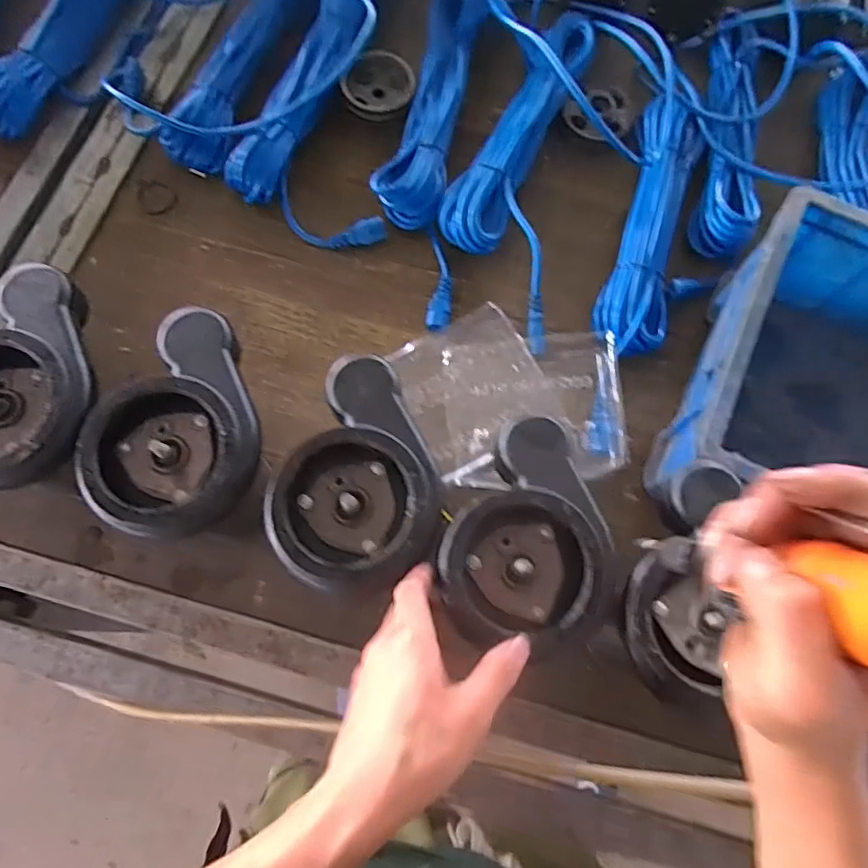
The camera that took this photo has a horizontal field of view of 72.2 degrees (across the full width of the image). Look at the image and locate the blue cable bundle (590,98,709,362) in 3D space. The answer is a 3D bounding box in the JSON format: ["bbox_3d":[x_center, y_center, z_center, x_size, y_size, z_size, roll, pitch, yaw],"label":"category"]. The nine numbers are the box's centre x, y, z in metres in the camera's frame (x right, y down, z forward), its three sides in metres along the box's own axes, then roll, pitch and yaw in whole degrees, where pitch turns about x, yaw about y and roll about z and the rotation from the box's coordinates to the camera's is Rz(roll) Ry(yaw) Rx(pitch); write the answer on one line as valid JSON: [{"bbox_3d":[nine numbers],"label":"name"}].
[{"bbox_3d":[0.248,-0.238,0.678,0.081,0.040,0.343,16,73,3],"label":"blue cable bundle"}]

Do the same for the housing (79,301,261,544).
[{"bbox_3d":[-0.187,-0.010,0.435,0.115,0.041,0.164,4,73,0],"label":"housing"}]

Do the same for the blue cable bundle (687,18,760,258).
[{"bbox_3d":[0.352,-0.357,0.713,0.069,0.036,0.321,13,73,2],"label":"blue cable bundle"}]

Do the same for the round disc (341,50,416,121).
[{"bbox_3d":[-0.067,-0.425,0.729,0.072,0.010,0.086,37,86,-19],"label":"round disc"}]

